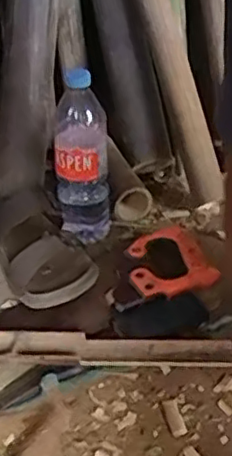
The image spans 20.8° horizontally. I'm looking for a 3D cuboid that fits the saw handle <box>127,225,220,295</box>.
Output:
[{"bbox_3d":[0.061,0.043,0.814,0.102,0.026,0.134,-12,35,-14],"label":"saw handle"}]

